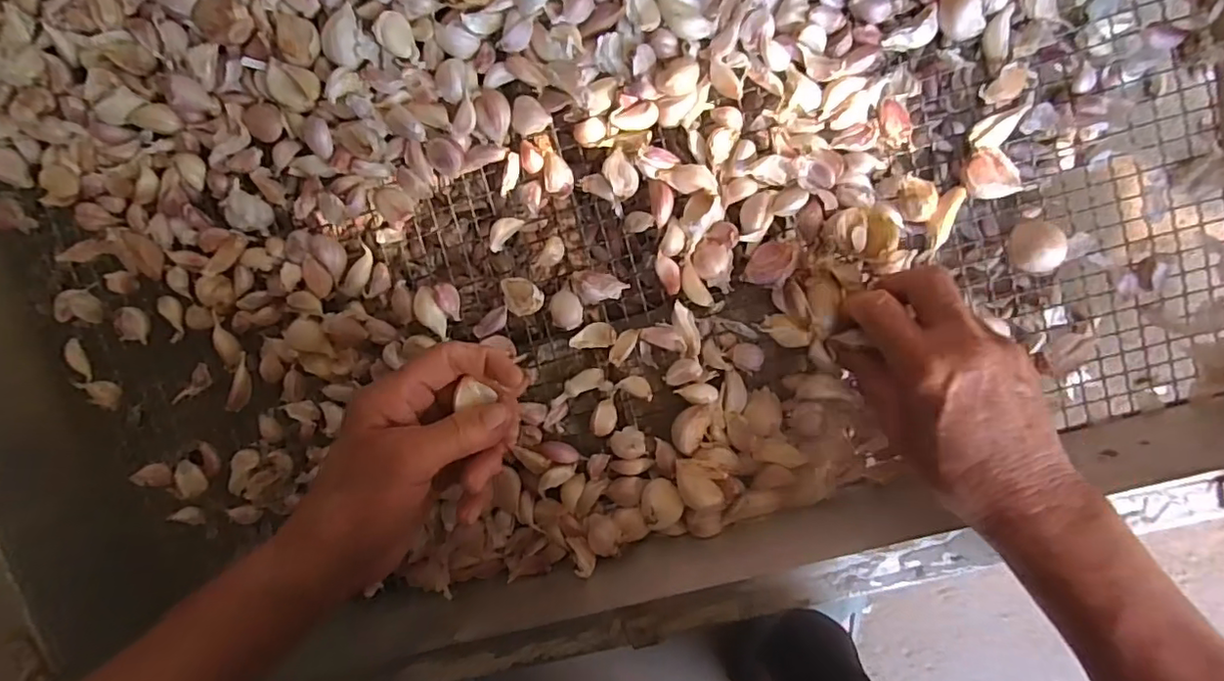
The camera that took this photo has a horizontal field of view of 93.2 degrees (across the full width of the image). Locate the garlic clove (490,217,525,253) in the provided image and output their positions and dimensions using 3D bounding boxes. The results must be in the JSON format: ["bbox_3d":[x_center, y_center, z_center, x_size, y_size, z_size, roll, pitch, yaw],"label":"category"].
[{"bbox_3d":[-0.071,-0.071,0.378,0.013,0.008,0.027,43,98,-2],"label":"garlic clove"}]

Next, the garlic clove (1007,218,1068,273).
[{"bbox_3d":[0.258,-0.057,0.349,0.027,0.017,0.031,5,98,3],"label":"garlic clove"}]

